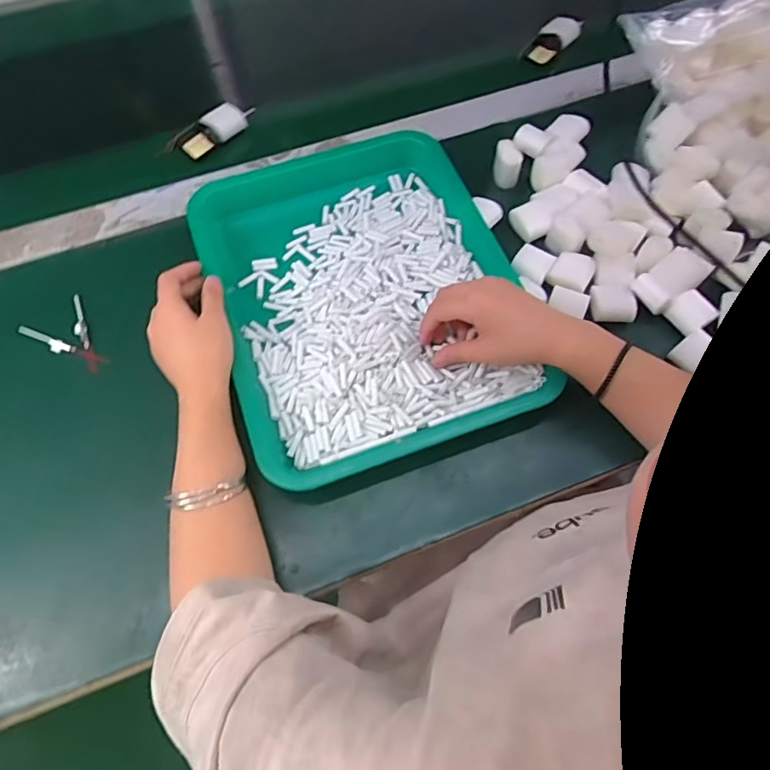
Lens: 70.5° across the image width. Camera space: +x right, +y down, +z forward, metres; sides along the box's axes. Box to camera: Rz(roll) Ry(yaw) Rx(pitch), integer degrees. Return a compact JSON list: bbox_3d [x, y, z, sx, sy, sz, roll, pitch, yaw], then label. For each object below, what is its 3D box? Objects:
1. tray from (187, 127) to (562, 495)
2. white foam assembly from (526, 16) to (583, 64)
[{"bbox_3d":[-0.021,-0.090,0.499,0.262,0.042,0.331,-18,62,-9],"label":"tray"},{"bbox_3d":[0.214,-0.434,0.682,0.036,0.025,0.076,34,70,16],"label":"white foam assembly"}]

